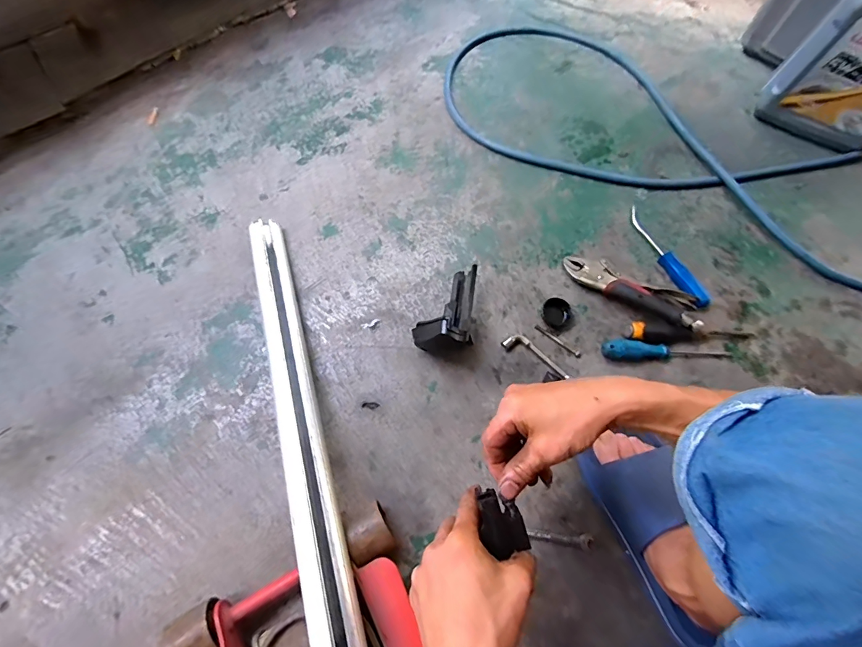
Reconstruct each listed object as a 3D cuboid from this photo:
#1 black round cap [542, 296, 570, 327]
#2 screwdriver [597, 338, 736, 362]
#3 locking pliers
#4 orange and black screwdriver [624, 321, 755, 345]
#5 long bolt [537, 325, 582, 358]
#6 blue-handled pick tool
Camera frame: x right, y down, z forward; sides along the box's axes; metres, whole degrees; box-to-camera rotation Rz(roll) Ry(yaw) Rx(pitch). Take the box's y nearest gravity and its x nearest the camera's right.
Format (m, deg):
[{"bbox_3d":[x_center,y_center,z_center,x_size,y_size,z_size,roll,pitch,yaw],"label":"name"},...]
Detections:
[{"bbox_3d":[0.196,-0.019,0.656,0.038,0.021,0.043,-31,69,-12],"label":"black round cap"},{"bbox_3d":[0.353,0.040,0.627,0.193,0.024,0.024,0,66,1],"label":"screwdriver"},{"bbox_3d":[0.317,-0.058,0.661,0.218,0.032,0.066,28,69,17],"label":"locking pliers"},{"bbox_3d":[0.397,0.016,0.633,0.194,0.031,0.029,1,69,-1],"label":"orange and black screwdriver"},{"bbox_3d":[0.197,0.026,0.648,0.080,0.004,0.011,37,72,16],"label":"long bolt"},{"bbox_3d":[0.387,-0.113,0.694,0.029,0.020,0.204,-23,67,-9],"label":"blue-handled pick tool"}]

